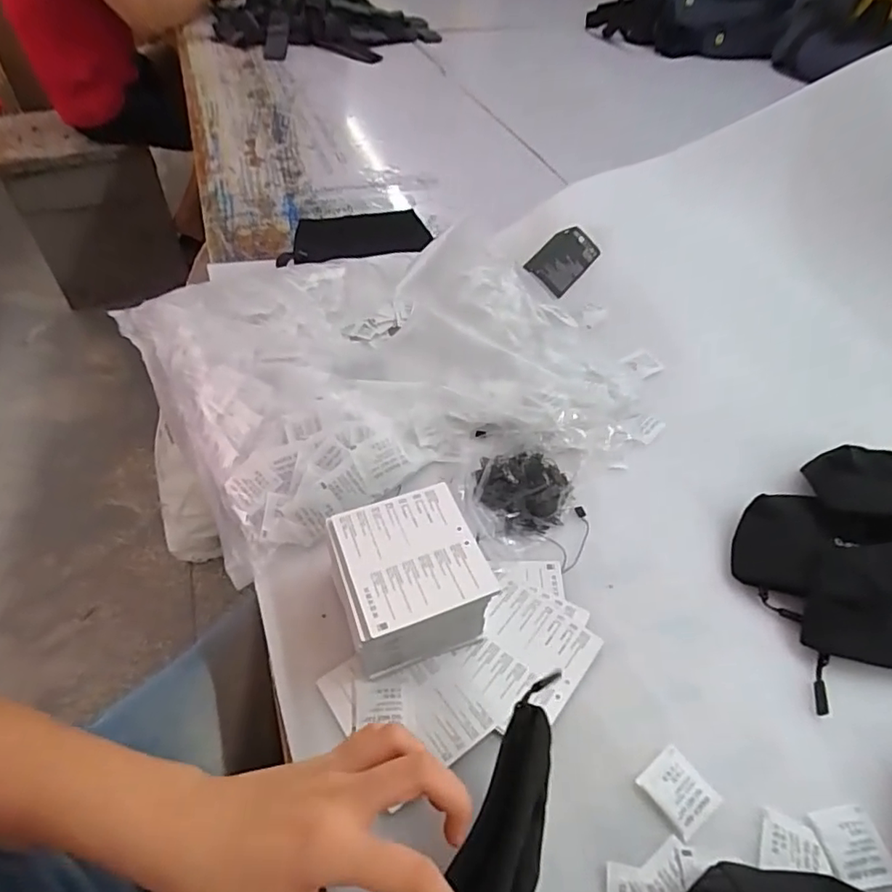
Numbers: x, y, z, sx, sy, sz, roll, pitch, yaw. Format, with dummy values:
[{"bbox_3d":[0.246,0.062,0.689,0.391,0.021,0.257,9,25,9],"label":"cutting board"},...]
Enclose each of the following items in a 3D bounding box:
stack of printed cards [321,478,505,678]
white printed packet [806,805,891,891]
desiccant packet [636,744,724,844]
[{"bbox_3d":[-0.026,0.095,0.415,0.103,0.070,0.113,-16,51,-16],"label":"stack of printed cards"},{"bbox_3d":[0.253,0.249,0.348,0.039,0.004,0.041,-4,49,-6],"label":"white printed packet"},{"bbox_3d":[0.150,0.222,0.362,0.039,0.004,0.041,-27,55,-24],"label":"desiccant packet"}]

